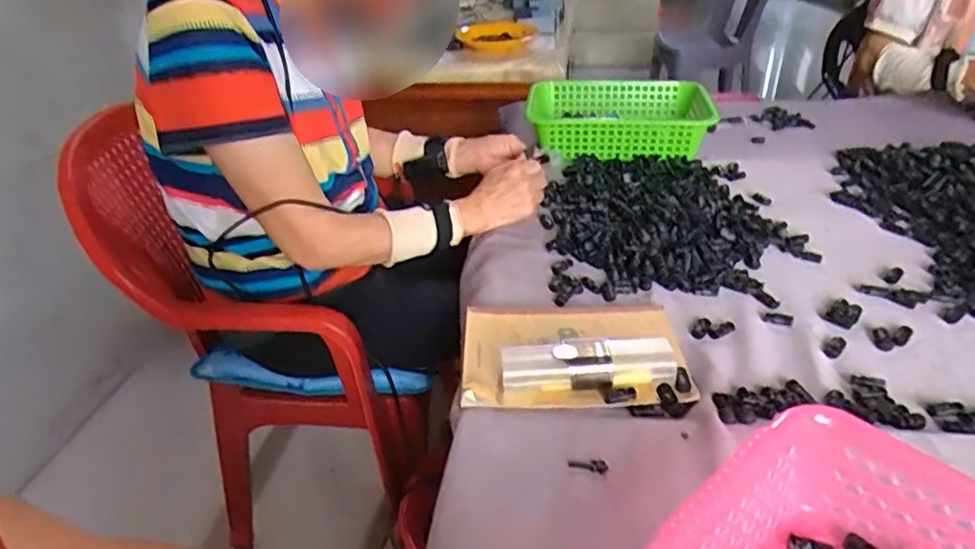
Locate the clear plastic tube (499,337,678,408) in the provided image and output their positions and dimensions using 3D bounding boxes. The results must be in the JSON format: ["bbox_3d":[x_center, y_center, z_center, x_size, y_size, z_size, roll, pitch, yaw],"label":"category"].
[{"bbox_3d":[0.089,0.085,0.560,0.152,0.039,0.049,0,32,2],"label":"clear plastic tube"}]

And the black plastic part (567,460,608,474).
[{"bbox_3d":[0.077,0.147,0.483,0.029,0.004,0.013,-3,32,-2],"label":"black plastic part"}]

